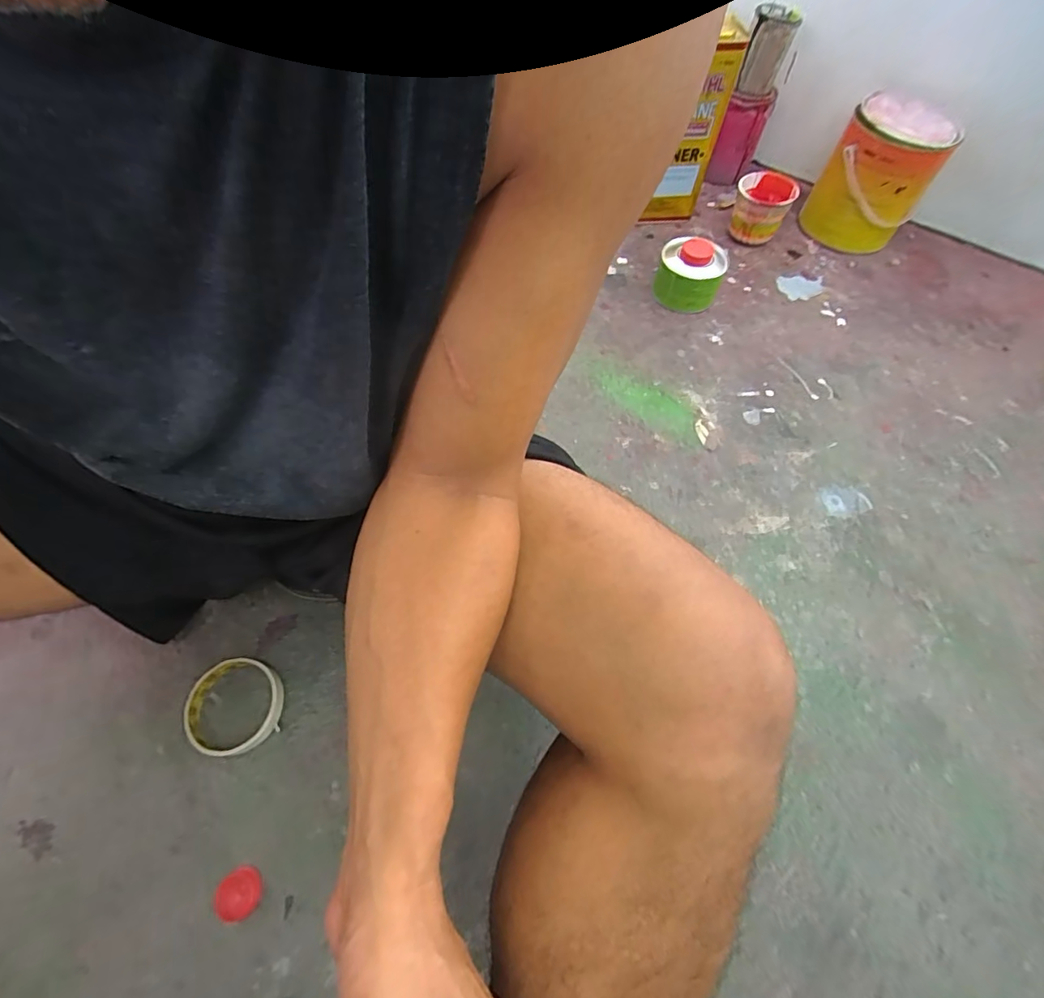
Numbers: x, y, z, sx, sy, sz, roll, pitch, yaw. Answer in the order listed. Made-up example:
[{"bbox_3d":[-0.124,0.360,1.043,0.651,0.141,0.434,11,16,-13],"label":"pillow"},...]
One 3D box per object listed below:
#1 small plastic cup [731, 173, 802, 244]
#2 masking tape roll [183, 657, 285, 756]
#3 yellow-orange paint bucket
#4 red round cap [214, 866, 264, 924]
[{"bbox_3d":[0.407,-0.494,0.825,0.090,0.078,0.096,0,61,-1],"label":"small plastic cup"},{"bbox_3d":[-0.271,0.195,0.452,0.085,0.018,0.082,0,61,-1],"label":"masking tape roll"},{"bbox_3d":[0.591,-0.540,0.804,0.158,0.164,0.164,0,61,-1],"label":"yellow-orange paint bucket"},{"bbox_3d":[-0.231,0.321,0.390,0.035,0.006,0.034,0,61,-1],"label":"red round cap"}]

